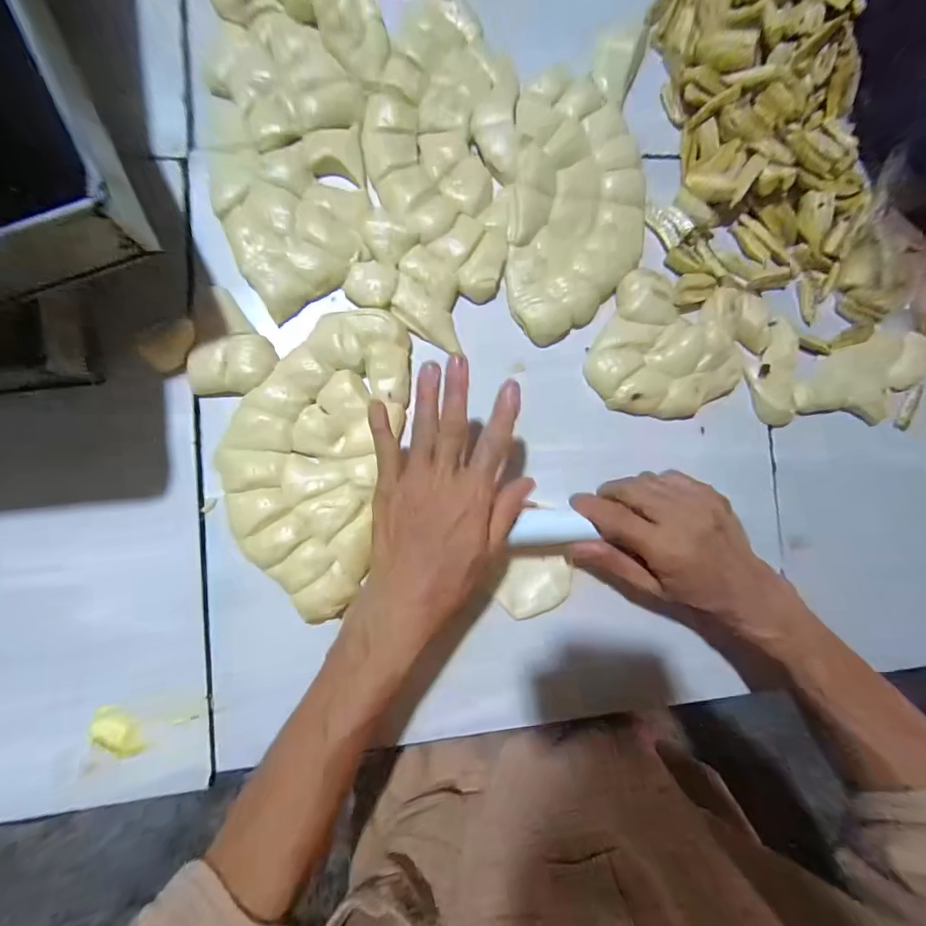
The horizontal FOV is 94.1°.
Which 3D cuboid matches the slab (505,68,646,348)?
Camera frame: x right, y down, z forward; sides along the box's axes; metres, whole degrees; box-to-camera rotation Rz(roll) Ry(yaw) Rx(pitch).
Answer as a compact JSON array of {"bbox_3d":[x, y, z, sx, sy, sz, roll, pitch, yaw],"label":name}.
[{"bbox_3d":[0.101,-0.223,0.372,0.118,0.011,0.231,4,88,-6],"label":"slab"}]

